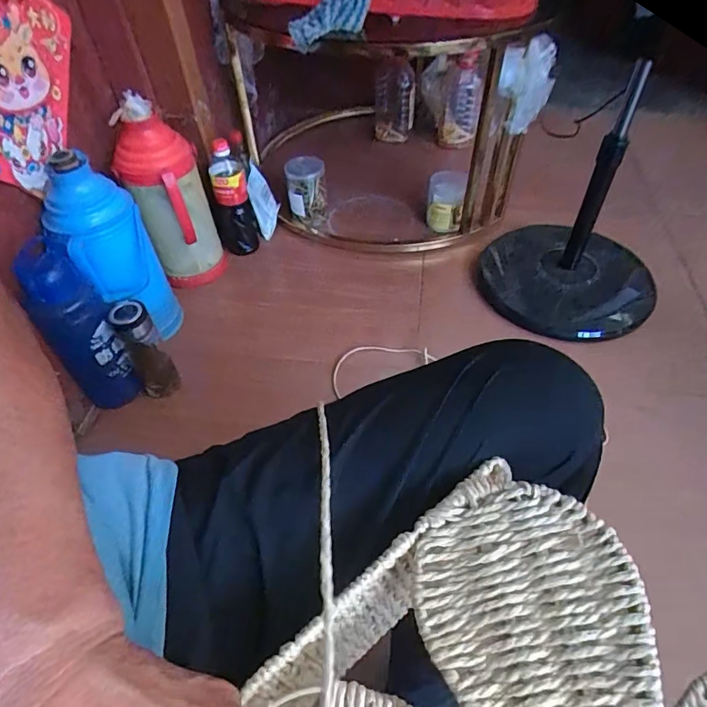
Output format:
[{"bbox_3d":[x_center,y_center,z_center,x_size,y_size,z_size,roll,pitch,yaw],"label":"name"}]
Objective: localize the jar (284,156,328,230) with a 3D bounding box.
[{"bbox_3d":[-0.114,-0.413,1.240,0.106,0.143,0.087,-36,55,-25],"label":"jar"}]

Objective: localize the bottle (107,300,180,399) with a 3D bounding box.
[{"bbox_3d":[-0.372,0.000,0.872,0.068,0.205,0.052,-30,53,-21],"label":"bottle"}]

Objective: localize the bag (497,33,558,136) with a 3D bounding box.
[{"bbox_3d":[0.364,-0.563,1.032,0.108,0.163,0.108,12,50,14],"label":"bag"}]

